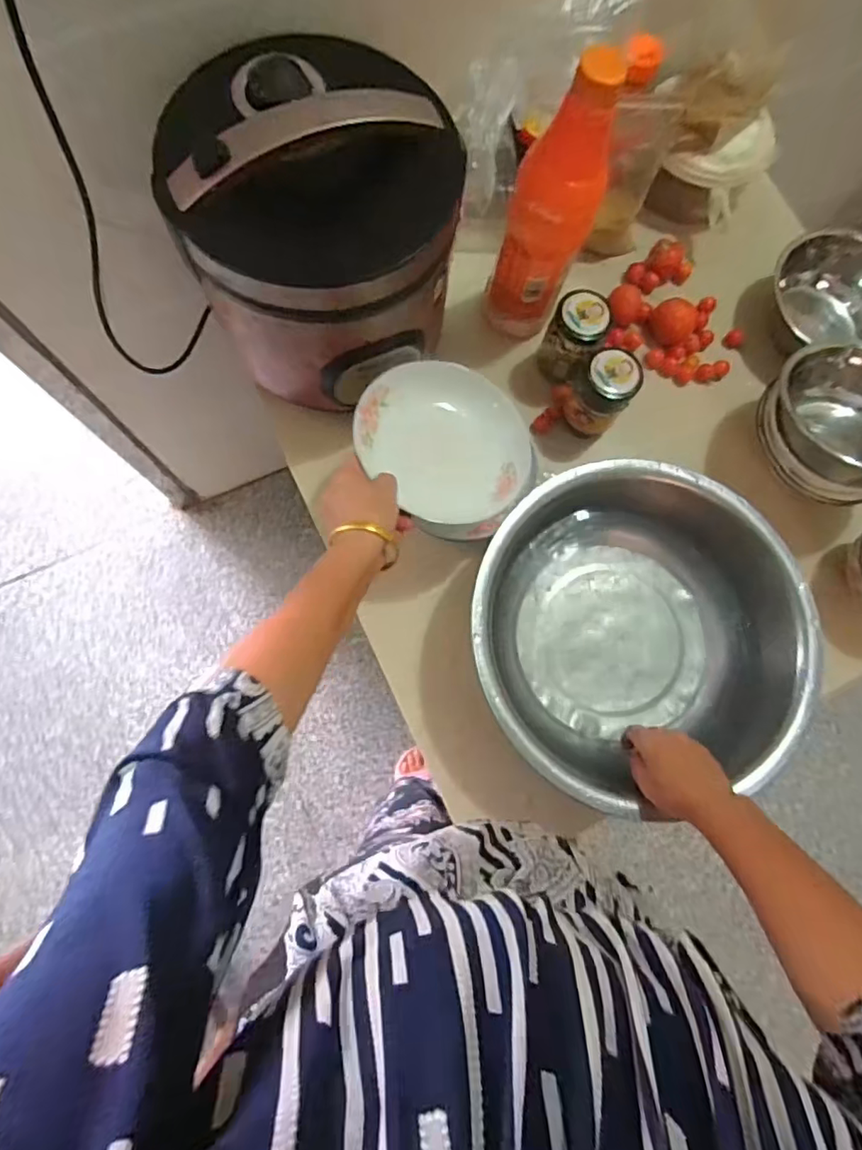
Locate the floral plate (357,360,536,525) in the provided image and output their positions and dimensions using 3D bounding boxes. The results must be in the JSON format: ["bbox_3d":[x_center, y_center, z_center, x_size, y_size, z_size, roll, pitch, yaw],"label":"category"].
[{"bbox_3d":[0.014,-0.128,0.545,0.168,0.038,0.139,19,80,-1],"label":"floral plate"}]

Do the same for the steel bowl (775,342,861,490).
[{"bbox_3d":[0.470,-0.170,0.627,0.170,0.107,0.144,4,91,7],"label":"steel bowl"}]

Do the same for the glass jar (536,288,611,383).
[{"bbox_3d":[0.163,-0.270,0.649,0.060,0.093,0.067,22,78,2],"label":"glass jar"}]

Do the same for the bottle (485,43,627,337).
[{"bbox_3d":[0.119,-0.353,0.567,0.070,0.273,0.073,1,81,-4],"label":"bottle"}]

